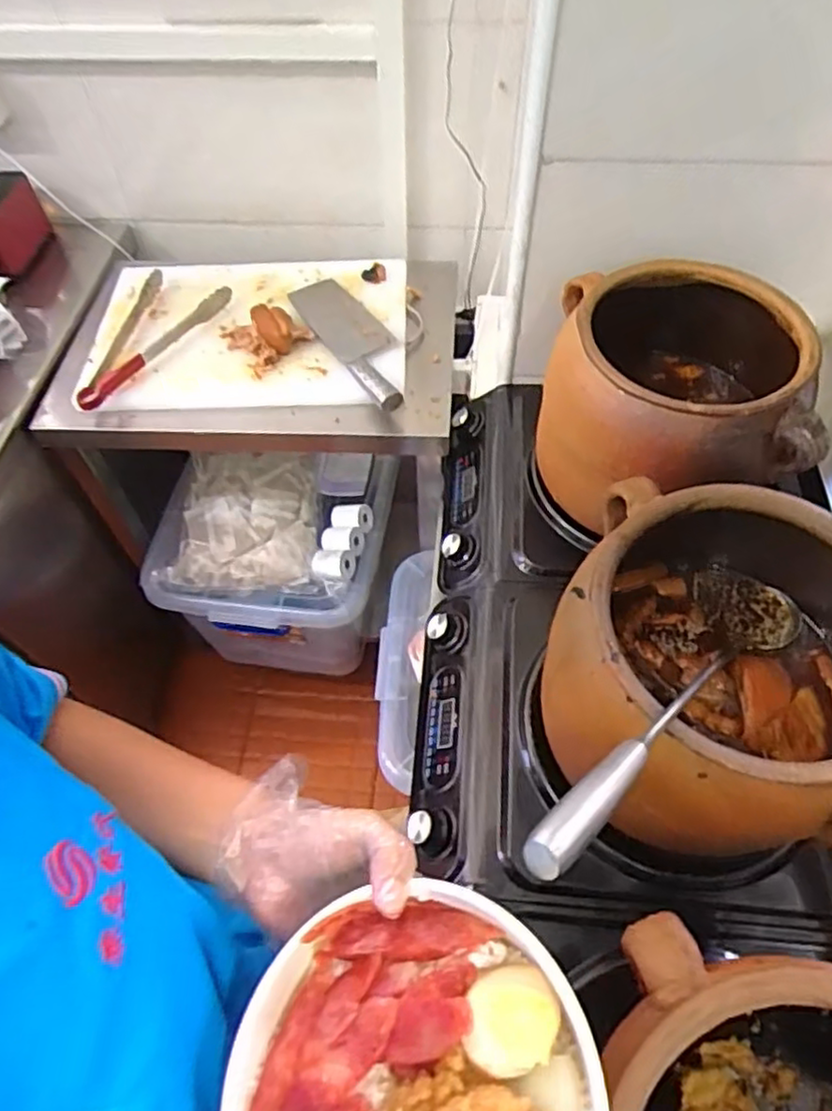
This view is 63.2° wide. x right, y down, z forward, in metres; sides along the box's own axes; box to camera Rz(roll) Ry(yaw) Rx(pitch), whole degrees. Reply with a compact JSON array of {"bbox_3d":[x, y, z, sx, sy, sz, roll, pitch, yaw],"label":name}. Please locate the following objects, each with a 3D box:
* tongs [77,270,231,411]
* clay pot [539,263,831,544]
[{"bbox_3d":[-0.420,-0.331,0.997,0.159,0.027,0.278,30,62,21],"label":"tongs"},{"bbox_3d":[0.272,-0.155,0.763,0.247,0.235,0.248,5,56,6],"label":"clay pot"}]

